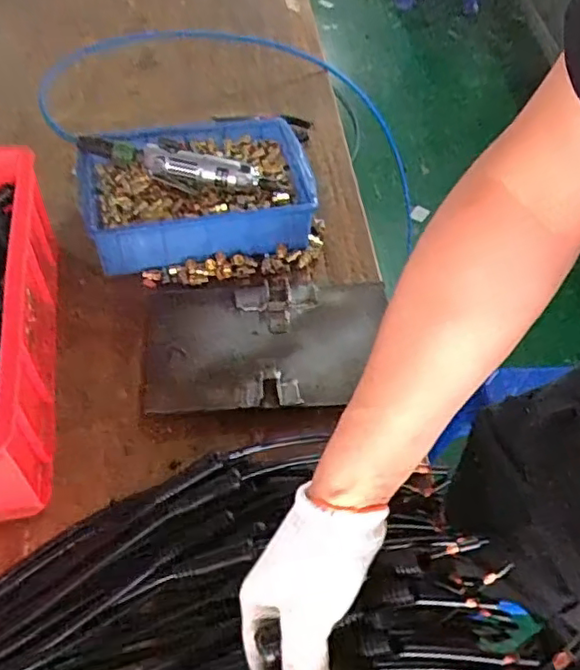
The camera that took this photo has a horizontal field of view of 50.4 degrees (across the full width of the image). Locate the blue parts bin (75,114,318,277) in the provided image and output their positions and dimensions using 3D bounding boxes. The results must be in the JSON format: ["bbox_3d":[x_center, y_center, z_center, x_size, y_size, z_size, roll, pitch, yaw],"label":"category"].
[{"bbox_3d":[-0.118,-0.186,0.820,0.296,0.084,0.212,-14,54,-14],"label":"blue parts bin"}]

